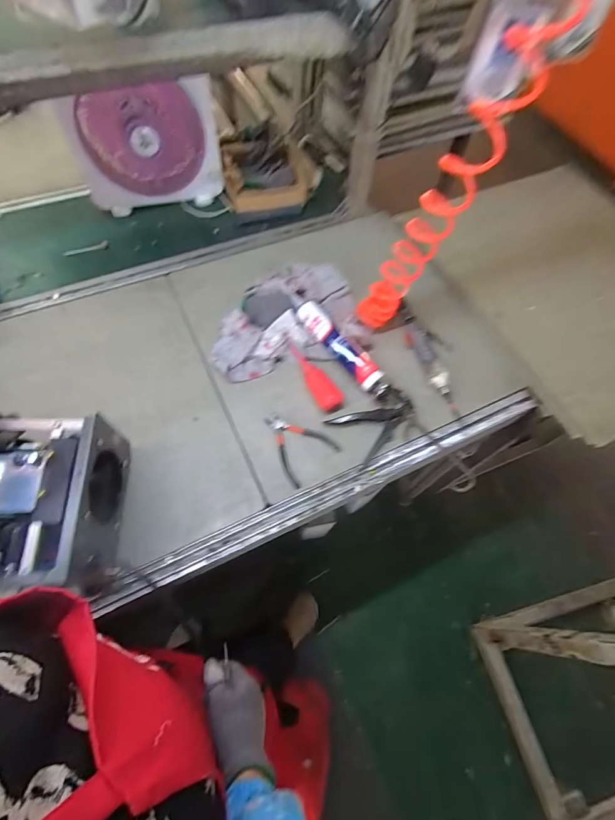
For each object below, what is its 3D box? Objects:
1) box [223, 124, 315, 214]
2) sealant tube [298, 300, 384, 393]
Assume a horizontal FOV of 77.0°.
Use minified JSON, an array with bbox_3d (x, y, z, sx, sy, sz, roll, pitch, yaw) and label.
[{"bbox_3d":[-0.099,-0.618,1.023,0.238,0.073,0.245,-6,64,-8],"label":"box"},{"bbox_3d":[0.067,-0.136,0.793,0.053,0.043,0.224,-38,71,-19],"label":"sealant tube"}]

